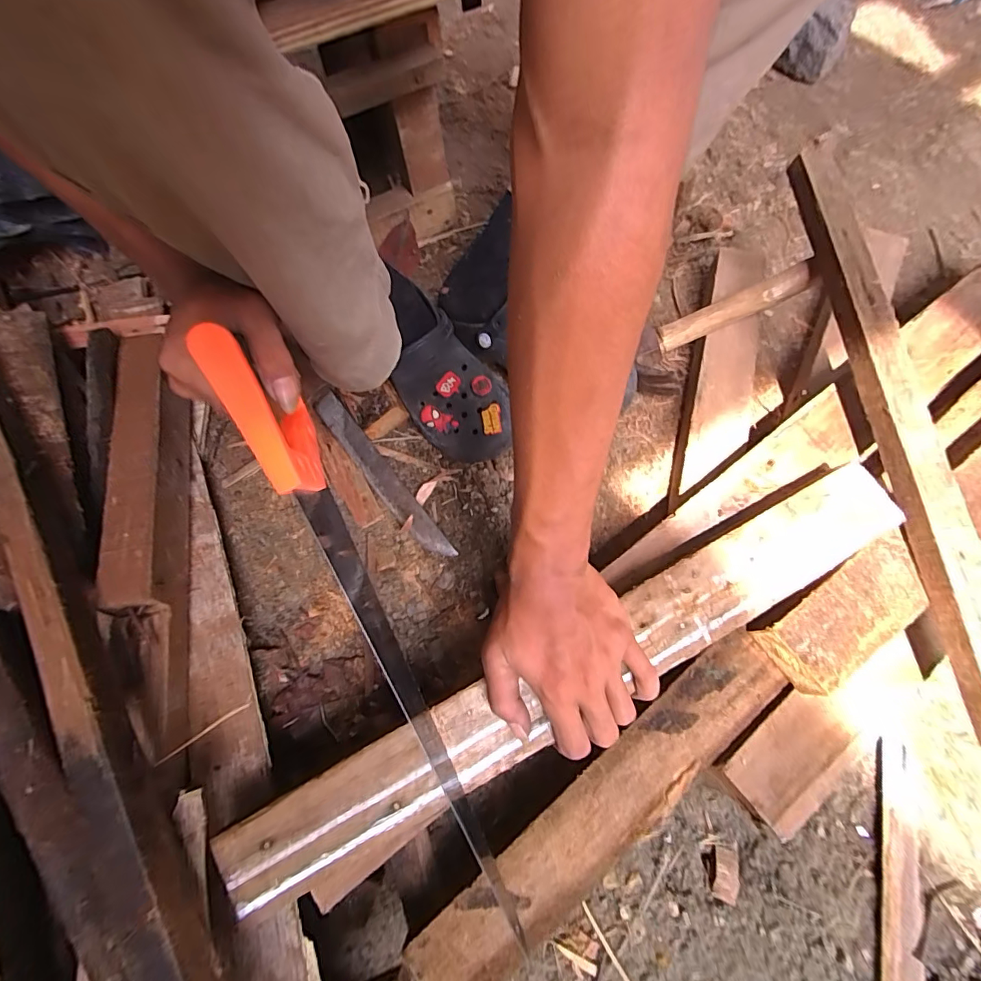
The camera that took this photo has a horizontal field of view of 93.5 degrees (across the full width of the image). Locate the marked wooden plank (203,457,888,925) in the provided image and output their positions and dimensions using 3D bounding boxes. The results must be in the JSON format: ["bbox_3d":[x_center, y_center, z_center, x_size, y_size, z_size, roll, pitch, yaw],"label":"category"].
[{"bbox_3d":[0.071,0.124,0.335,0.541,0.016,0.066,-26,73,-8],"label":"marked wooden plank"}]

